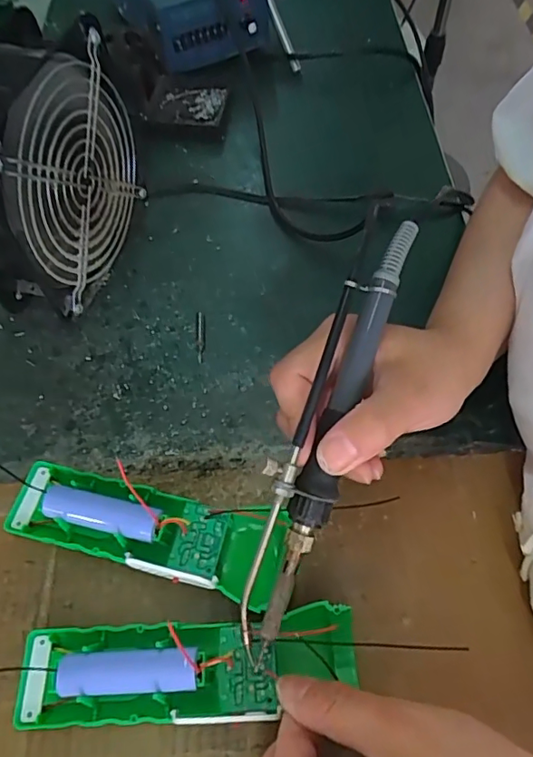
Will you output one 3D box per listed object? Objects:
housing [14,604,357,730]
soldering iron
[{"bbox_3d":[-0.037,0.134,0.247,0.157,0.020,0.043,-7,58,1],"label":"housing"},{"bbox_3d":[0.026,0.020,0.239,0.027,0.021,0.200,19,83,12],"label":"soldering iron"}]

